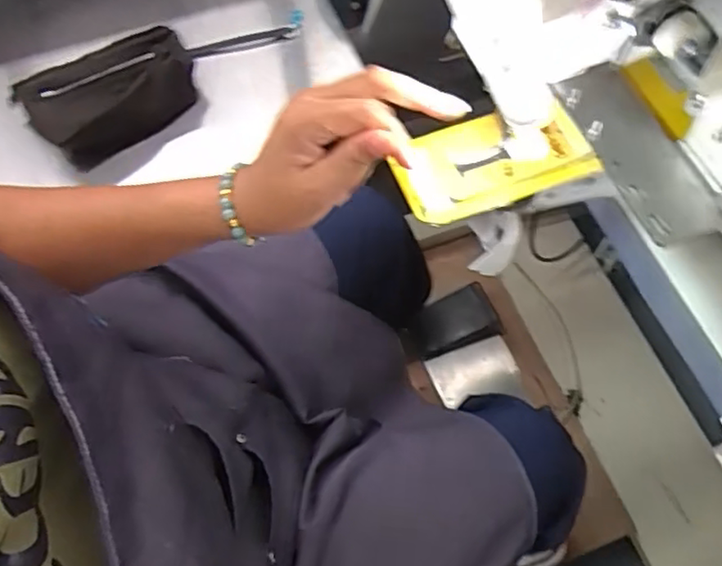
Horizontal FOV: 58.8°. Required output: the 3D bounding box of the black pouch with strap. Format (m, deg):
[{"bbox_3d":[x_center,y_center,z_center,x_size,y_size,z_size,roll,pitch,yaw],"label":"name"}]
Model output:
[{"bbox_3d":[-0.295,-0.325,0.939,0.152,0.073,0.399,41,71,19],"label":"black pouch with strap"}]

